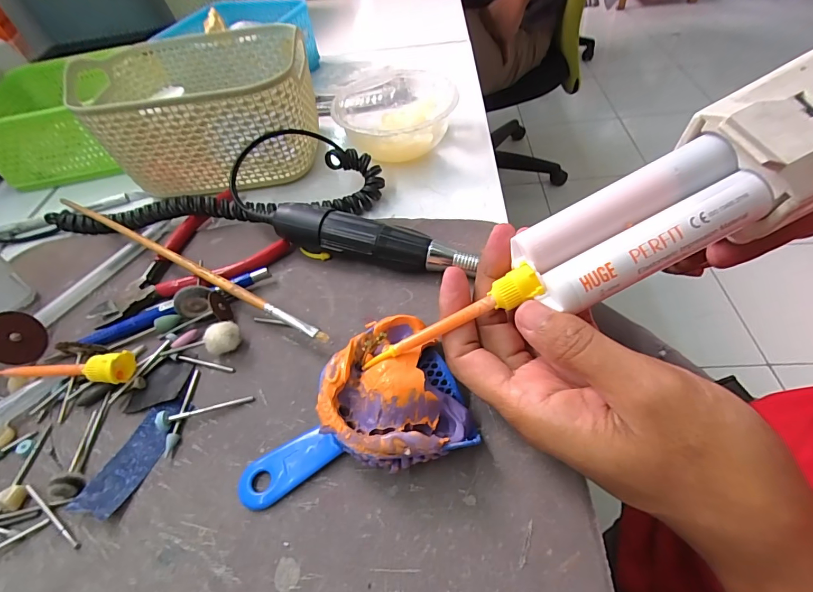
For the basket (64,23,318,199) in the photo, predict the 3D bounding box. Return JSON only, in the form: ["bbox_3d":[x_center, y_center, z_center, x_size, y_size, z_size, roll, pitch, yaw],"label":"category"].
[{"bbox_3d":[-0.163,-0.146,0.331,0.173,0.080,0.119,-9,51,-1],"label":"basket"}]

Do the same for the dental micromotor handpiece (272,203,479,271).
[{"bbox_3d":[-0.024,-0.034,0.259,0.134,0.029,0.024,11,53,15],"label":"dental micromotor handpiece"}]

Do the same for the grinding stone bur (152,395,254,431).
[{"bbox_3d":[-0.104,0.057,0.207,0.046,0.008,0.010,-18,51,-9],"label":"grinding stone bur"}]

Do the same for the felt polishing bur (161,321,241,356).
[{"bbox_3d":[-0.116,0.028,0.227,0.044,0.015,0.014,-18,51,-8],"label":"felt polishing bur"}]

